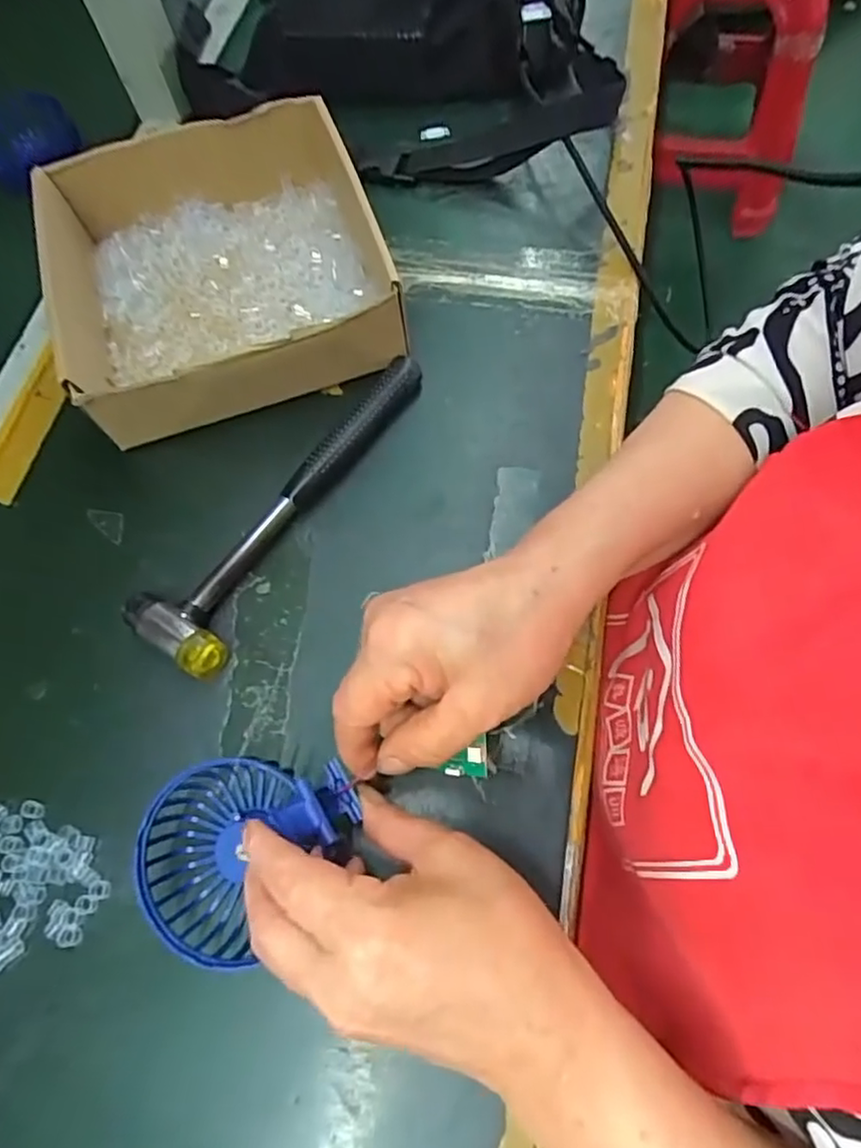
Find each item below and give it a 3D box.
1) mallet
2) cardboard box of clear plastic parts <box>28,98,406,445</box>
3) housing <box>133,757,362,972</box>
[{"bbox_3d":[-0.086,-0.049,0.400,0.060,0.025,0.236,30,70,14],"label":"mallet"},{"bbox_3d":[-0.142,-0.205,0.445,0.201,0.075,0.207,-19,67,-6],"label":"cardboard box of clear plastic parts"},{"bbox_3d":[-0.084,0.126,0.298,0.096,0.050,0.090,1,66,2],"label":"housing"}]

